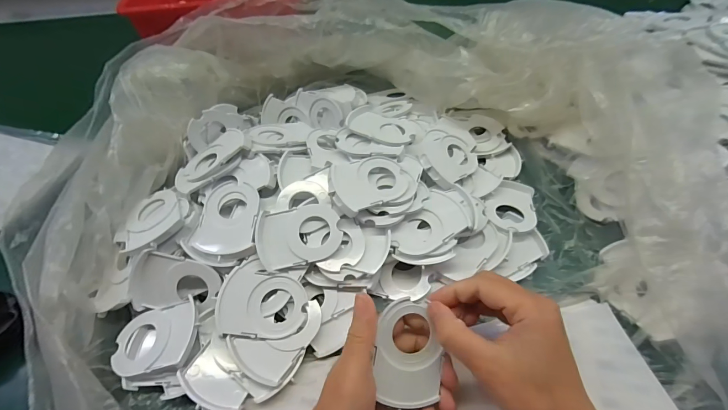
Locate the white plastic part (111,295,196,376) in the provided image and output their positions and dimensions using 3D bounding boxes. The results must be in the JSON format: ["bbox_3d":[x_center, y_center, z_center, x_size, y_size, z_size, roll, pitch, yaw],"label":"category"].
[{"bbox_3d":[-0.180,0.115,0.280,0.074,0.017,0.053,-14,56,-6],"label":"white plastic part"}]

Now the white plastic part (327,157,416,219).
[{"bbox_3d":[0.008,-0.022,0.326,0.086,0.008,0.057,-14,65,-21],"label":"white plastic part"}]

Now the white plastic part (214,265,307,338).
[{"bbox_3d":[-0.090,0.084,0.285,0.073,0.012,0.055,0,56,3],"label":"white plastic part"}]

